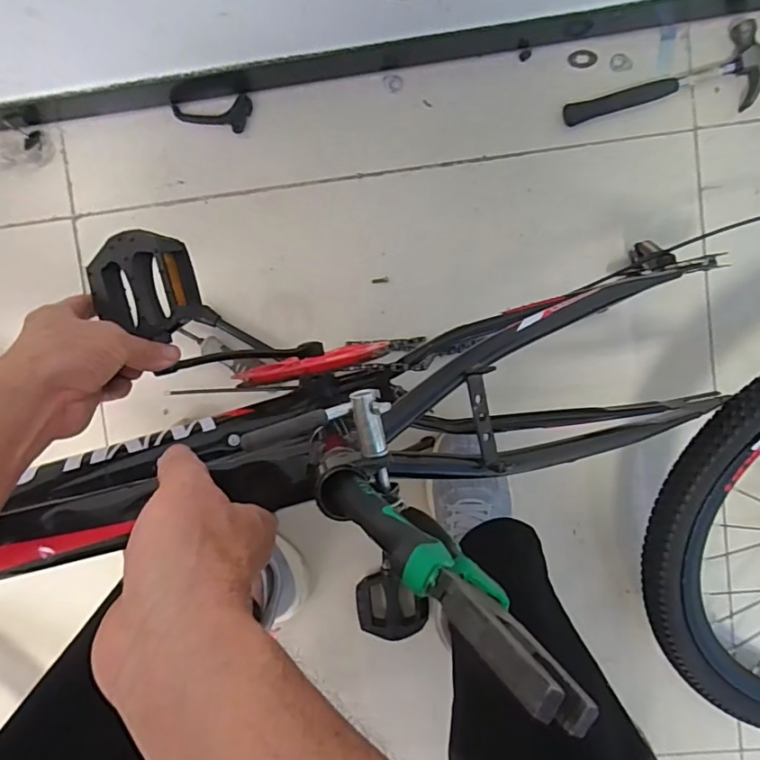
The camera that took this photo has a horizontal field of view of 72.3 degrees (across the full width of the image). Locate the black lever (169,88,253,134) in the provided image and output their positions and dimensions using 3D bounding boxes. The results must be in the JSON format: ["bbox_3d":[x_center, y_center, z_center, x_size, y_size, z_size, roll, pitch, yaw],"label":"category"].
[{"bbox_3d":[-0.216,-0.346,0.662,0.107,0.009,0.045,13,96,2],"label":"black lever"}]

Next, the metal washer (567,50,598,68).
[{"bbox_3d":[0.244,-0.386,0.625,0.035,0.004,0.022,-1,95,3],"label":"metal washer"}]

